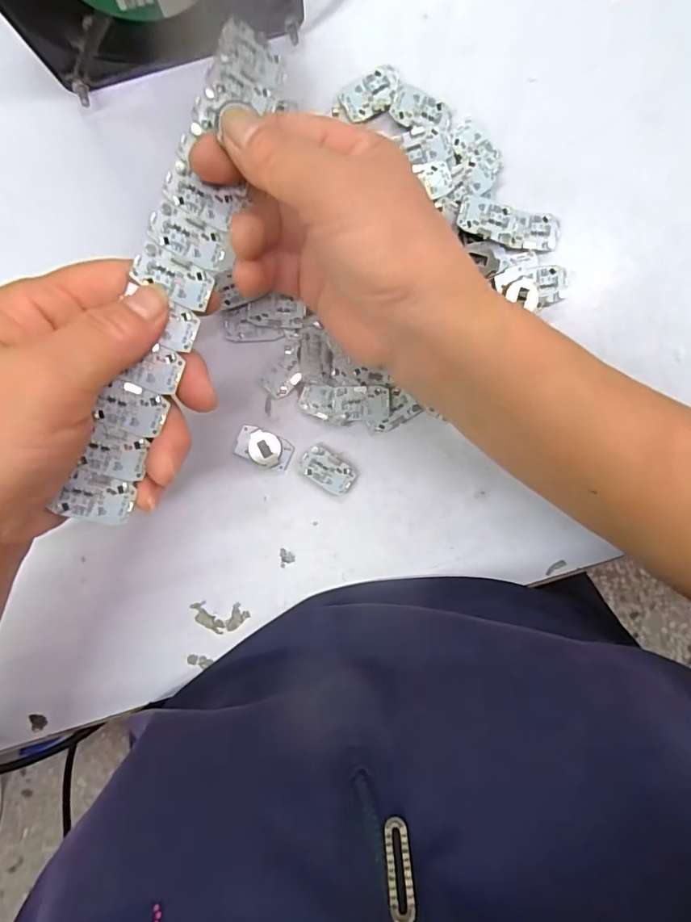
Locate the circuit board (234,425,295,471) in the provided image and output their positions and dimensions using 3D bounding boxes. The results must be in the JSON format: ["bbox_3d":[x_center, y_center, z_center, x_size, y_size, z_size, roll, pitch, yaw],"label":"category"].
[{"bbox_3d":[-0.044,-0.007,0.261,0.030,0.006,0.017,22,97,-4],"label":"circuit board"}]

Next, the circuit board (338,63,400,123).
[{"bbox_3d":[0.014,-0.181,0.237,0.032,0.004,0.019,-34,98,4],"label":"circuit board"}]

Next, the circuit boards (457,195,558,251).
[{"bbox_3d":[0.083,-0.118,0.241,0.055,0.010,0.020,1,99,-22],"label":"circuit boards"}]

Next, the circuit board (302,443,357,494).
[{"bbox_3d":[-0.010,0.005,0.265,0.031,0.005,0.019,32,96,-5],"label":"circuit board"}]

